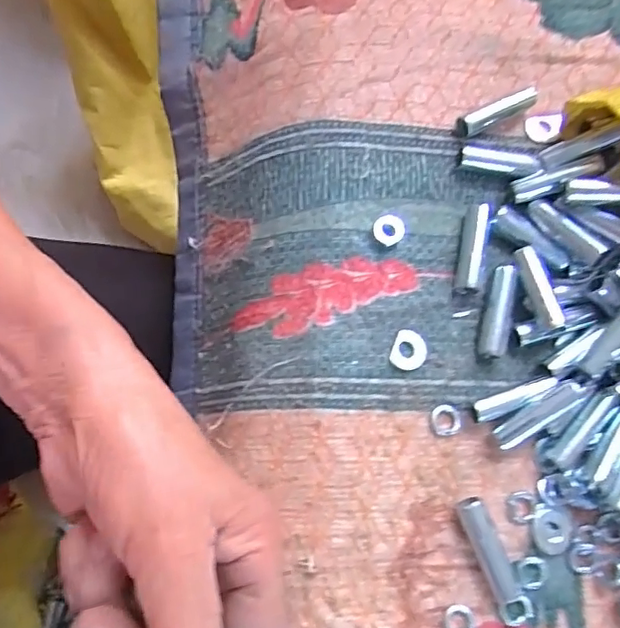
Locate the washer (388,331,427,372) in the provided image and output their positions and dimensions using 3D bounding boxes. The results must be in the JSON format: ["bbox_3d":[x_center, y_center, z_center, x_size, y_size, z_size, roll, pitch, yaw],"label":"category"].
[{"bbox_3d":[0.045,0.017,0.259,0.016,0.004,0.018,25,75,0],"label":"washer"}]

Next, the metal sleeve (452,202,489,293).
[{"bbox_3d":[0.078,-0.032,0.272,0.011,0.011,0.043,14,76,-3],"label":"metal sleeve"}]

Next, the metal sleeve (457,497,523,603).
[{"bbox_3d":[0.076,0.101,0.245,0.011,0.014,0.044,-23,80,-11],"label":"metal sleeve"}]

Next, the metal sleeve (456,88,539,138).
[{"bbox_3d":[0.094,-0.100,0.285,0.042,0.009,0.008,-26,80,-11],"label":"metal sleeve"}]

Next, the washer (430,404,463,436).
[{"bbox_3d":[0.062,0.048,0.258,0.013,0.004,0.014,1,76,-6],"label":"washer"}]

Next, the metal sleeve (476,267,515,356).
[{"bbox_3d":[0.088,0.000,0.267,0.012,0.010,0.043,16,75,-2],"label":"metal sleeve"}]

